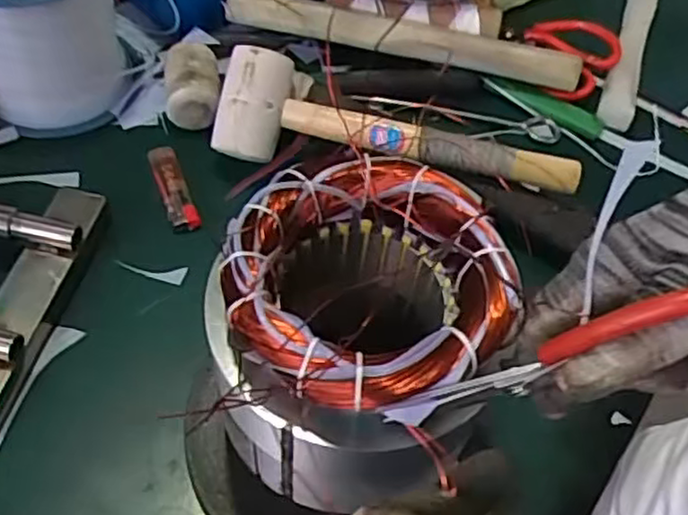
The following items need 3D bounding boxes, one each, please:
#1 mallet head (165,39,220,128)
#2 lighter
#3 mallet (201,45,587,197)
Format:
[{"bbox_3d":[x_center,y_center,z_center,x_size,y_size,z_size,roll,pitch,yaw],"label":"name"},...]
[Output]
[{"bbox_3d":[-0.133,-0.151,0.621,0.047,0.048,0.072,-3,54,-8],"label":"mallet head"},{"bbox_3d":[-0.141,-0.059,0.582,0.024,0.012,0.095,-17,57,-17],"label":"lighter"},{"bbox_3d":[0.044,-0.109,0.585,0.295,0.043,0.090,8,89,0],"label":"mallet"}]

